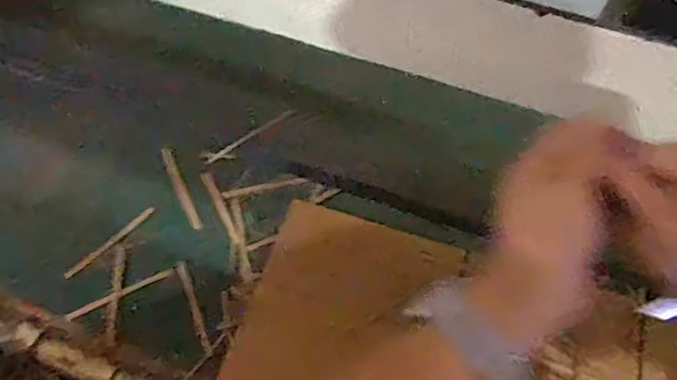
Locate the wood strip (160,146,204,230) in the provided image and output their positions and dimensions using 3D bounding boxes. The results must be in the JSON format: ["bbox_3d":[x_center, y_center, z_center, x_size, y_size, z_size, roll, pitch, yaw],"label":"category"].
[{"bbox_3d":[-0.227,-0.001,0.931,0.016,0.012,0.128,-23,81,-15],"label":"wood strip"}]

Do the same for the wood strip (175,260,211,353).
[{"bbox_3d":[-0.193,0.154,0.866,0.014,0.008,0.135,-19,61,-12],"label":"wood strip"}]

